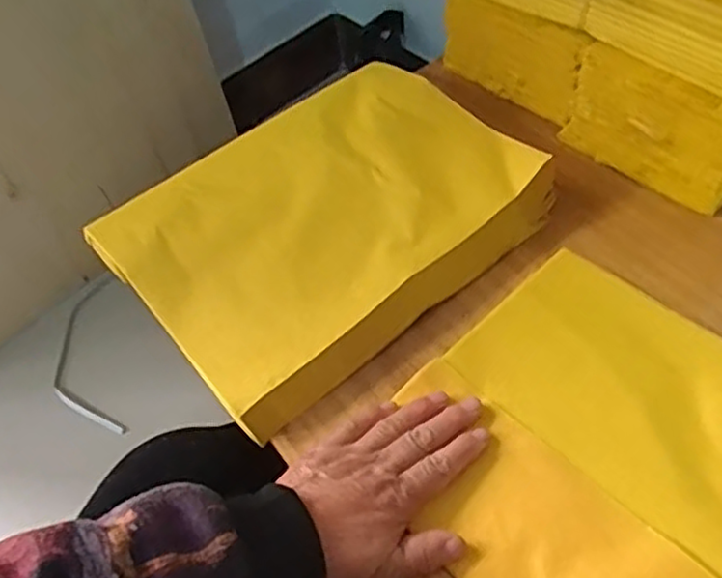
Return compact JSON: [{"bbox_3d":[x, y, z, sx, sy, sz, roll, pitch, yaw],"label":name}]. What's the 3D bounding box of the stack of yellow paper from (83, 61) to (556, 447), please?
[{"bbox_3d":[-0.030,-0.060,0.546,0.296,0.035,0.232,-39,58,-19],"label":"stack of yellow paper"}]

